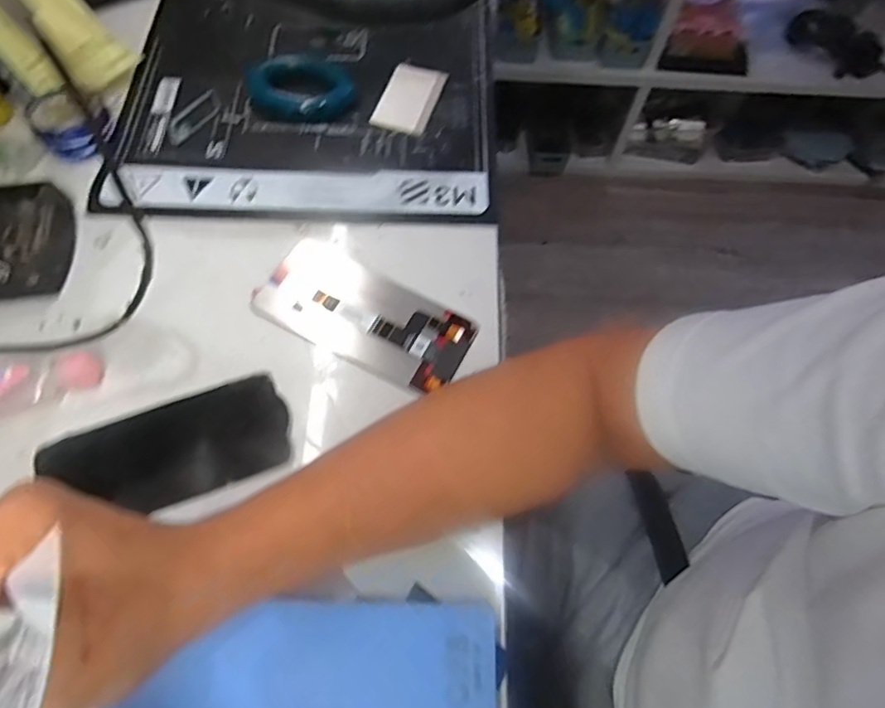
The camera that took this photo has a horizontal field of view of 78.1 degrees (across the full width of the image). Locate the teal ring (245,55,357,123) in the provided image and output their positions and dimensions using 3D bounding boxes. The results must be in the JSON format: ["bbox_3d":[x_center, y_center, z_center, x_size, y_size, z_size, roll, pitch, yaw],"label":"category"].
[{"bbox_3d":[-0.124,-0.231,0.477,0.091,0.029,0.053,2,65,-1],"label":"teal ring"}]

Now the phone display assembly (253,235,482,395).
[{"bbox_3d":[-0.060,-0.030,0.411,0.160,0.005,0.076,29,68,11],"label":"phone display assembly"}]

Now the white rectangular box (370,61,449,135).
[{"bbox_3d":[-0.030,-0.237,0.503,0.050,0.010,0.078,19,66,6],"label":"white rectangular box"}]

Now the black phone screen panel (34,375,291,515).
[{"bbox_3d":[-0.184,0.067,0.368,0.155,0.005,0.067,-19,68,-11],"label":"black phone screen panel"}]

